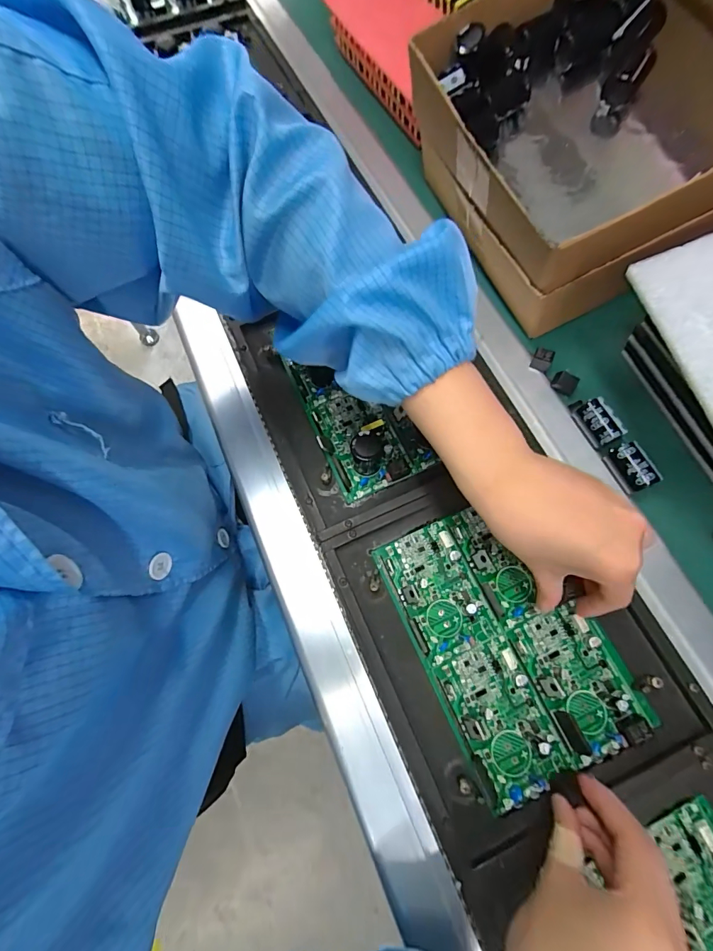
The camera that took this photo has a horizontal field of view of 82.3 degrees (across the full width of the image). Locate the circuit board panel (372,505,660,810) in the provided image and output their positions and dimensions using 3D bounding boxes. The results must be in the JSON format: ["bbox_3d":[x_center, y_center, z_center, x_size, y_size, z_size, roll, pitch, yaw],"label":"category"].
[{"bbox_3d":[0.127,0.133,0.344,0.148,0.016,0.216,-24,72,-6],"label":"circuit board panel"}]

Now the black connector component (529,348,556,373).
[{"bbox_3d":[0.192,-0.119,0.421,0.019,0.018,0.016,26,74,10],"label":"black connector component"}]

